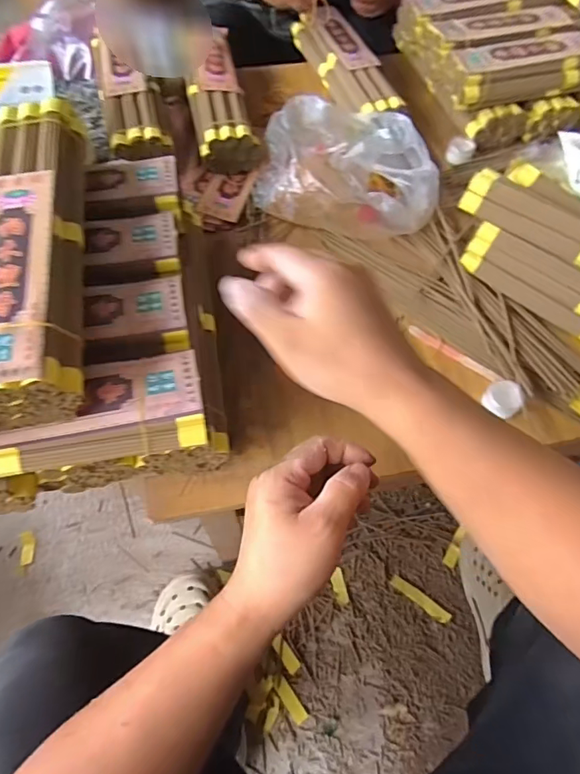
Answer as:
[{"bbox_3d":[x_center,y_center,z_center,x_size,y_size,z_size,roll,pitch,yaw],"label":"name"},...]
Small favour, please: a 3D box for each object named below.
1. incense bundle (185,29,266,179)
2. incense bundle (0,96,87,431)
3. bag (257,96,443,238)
[{"bbox_3d":[-0.111,-0.445,0.748,0.088,0.053,0.321,-11,61,-7],"label":"incense bundle"},{"bbox_3d":[-0.214,-0.122,0.412,0.076,0.051,0.317,-9,60,-6],"label":"incense bundle"},{"bbox_3d":[0.078,-0.297,0.653,0.238,0.076,0.175,7,60,3],"label":"bag"}]

